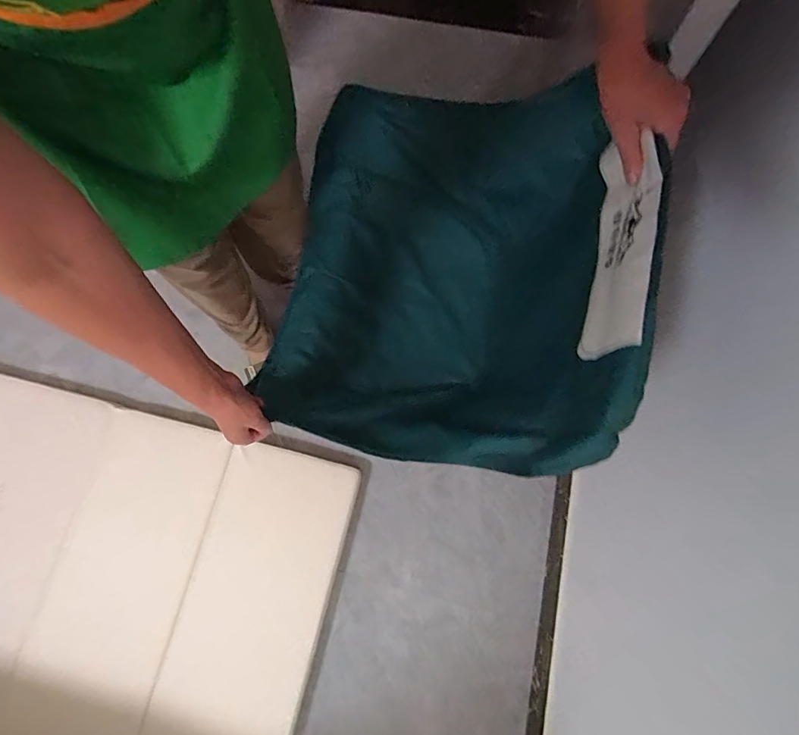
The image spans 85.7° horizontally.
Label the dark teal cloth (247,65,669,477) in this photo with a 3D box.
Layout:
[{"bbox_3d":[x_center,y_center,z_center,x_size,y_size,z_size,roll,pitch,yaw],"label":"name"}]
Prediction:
[{"bbox_3d":[0.035,-0.163,0.612,0.439,0.387,0.552,11,78,2],"label":"dark teal cloth"}]

